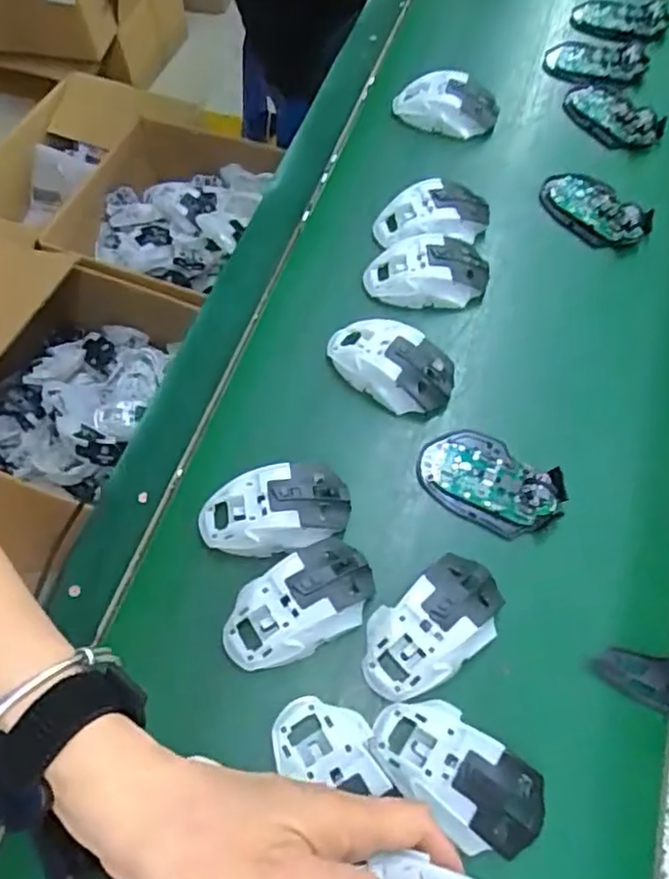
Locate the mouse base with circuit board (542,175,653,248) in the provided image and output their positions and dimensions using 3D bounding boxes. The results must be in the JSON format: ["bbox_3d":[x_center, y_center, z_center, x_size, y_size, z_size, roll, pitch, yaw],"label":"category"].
[{"bbox_3d":[0.265,-0.238,0.671,0.063,0.020,0.109,-40,68,-18],"label":"mouse base with circuit board"}]

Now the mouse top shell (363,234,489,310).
[{"bbox_3d":[0.089,-0.159,0.625,0.115,0.036,0.067,-11,63,-4],"label":"mouse top shell"}]

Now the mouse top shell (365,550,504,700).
[{"bbox_3d":[0.070,0.134,0.471,0.113,0.038,0.064,-34,67,-15],"label":"mouse top shell"}]

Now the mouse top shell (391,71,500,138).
[{"bbox_3d":[0.125,-0.377,0.739,0.110,0.039,0.055,18,64,11],"label":"mouse top shell"}]

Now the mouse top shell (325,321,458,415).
[{"bbox_3d":[0.048,-0.066,0.577,0.114,0.037,0.068,31,67,16],"label":"mouse top shell"}]

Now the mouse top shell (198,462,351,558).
[{"bbox_3d":[-0.046,0.057,0.513,0.120,0.035,0.072,-14,63,-6],"label":"mouse top shell"}]

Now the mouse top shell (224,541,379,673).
[{"bbox_3d":[-0.026,0.121,0.482,0.113,0.041,0.063,-26,65,-12],"label":"mouse top shell"}]

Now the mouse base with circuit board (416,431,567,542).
[{"bbox_3d":[0.125,0.032,0.532,0.113,0.020,0.075,33,68,17],"label":"mouse base with circuit board"}]

